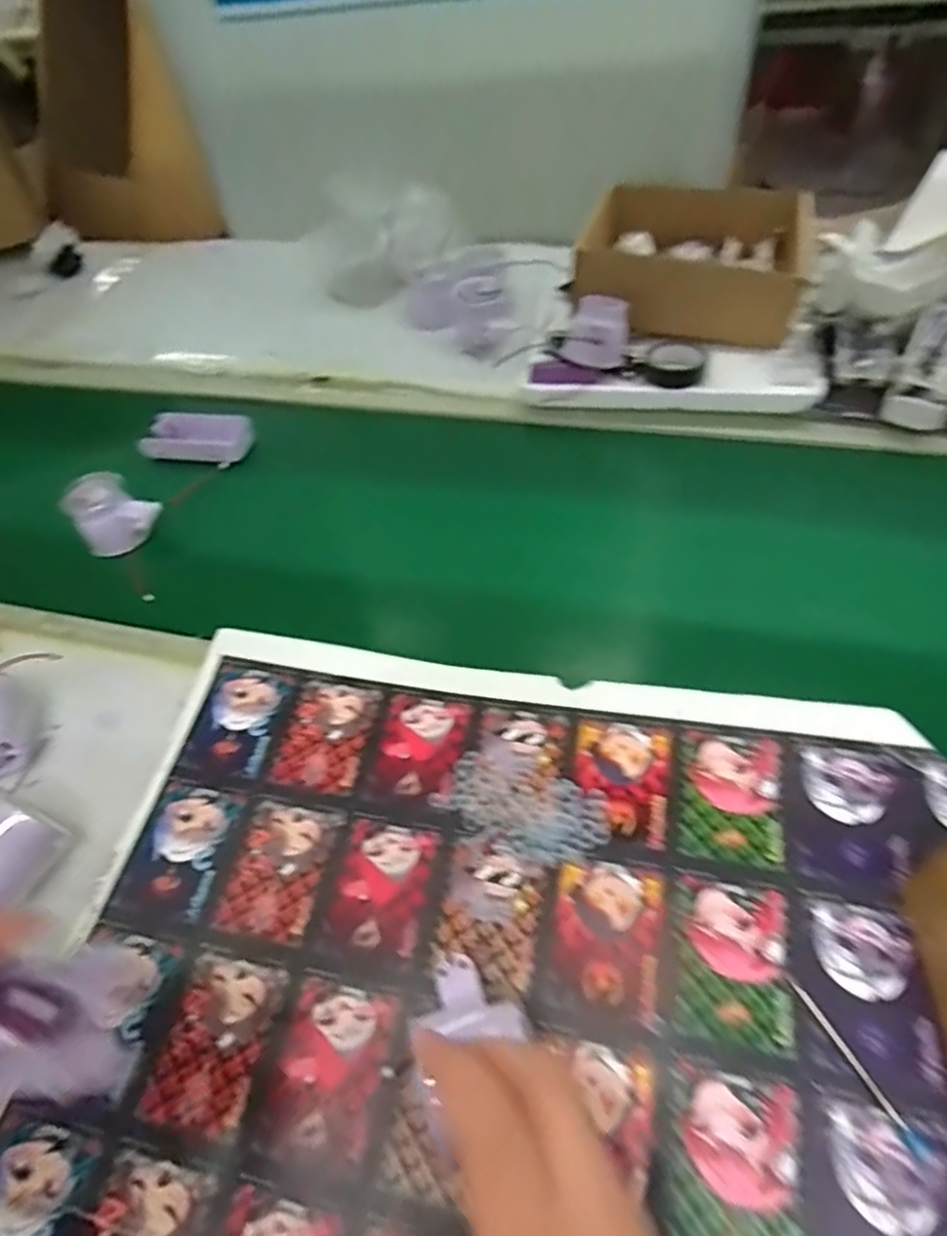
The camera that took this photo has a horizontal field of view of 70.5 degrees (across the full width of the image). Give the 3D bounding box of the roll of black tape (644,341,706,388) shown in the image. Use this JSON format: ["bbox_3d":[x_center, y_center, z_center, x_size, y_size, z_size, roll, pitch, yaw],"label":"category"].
[{"bbox_3d":[0.193,-0.242,0.642,0.053,0.023,0.053,8,56,12],"label":"roll of black tape"}]

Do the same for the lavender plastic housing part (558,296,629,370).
[{"bbox_3d":[0.115,-0.265,0.638,0.060,0.054,0.056,7,56,11],"label":"lavender plastic housing part"}]

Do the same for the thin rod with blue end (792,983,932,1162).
[{"bbox_3d":[0.187,0.217,0.326,0.008,0.004,0.082,-24,54,-12],"label":"thin rod with blue end"}]

